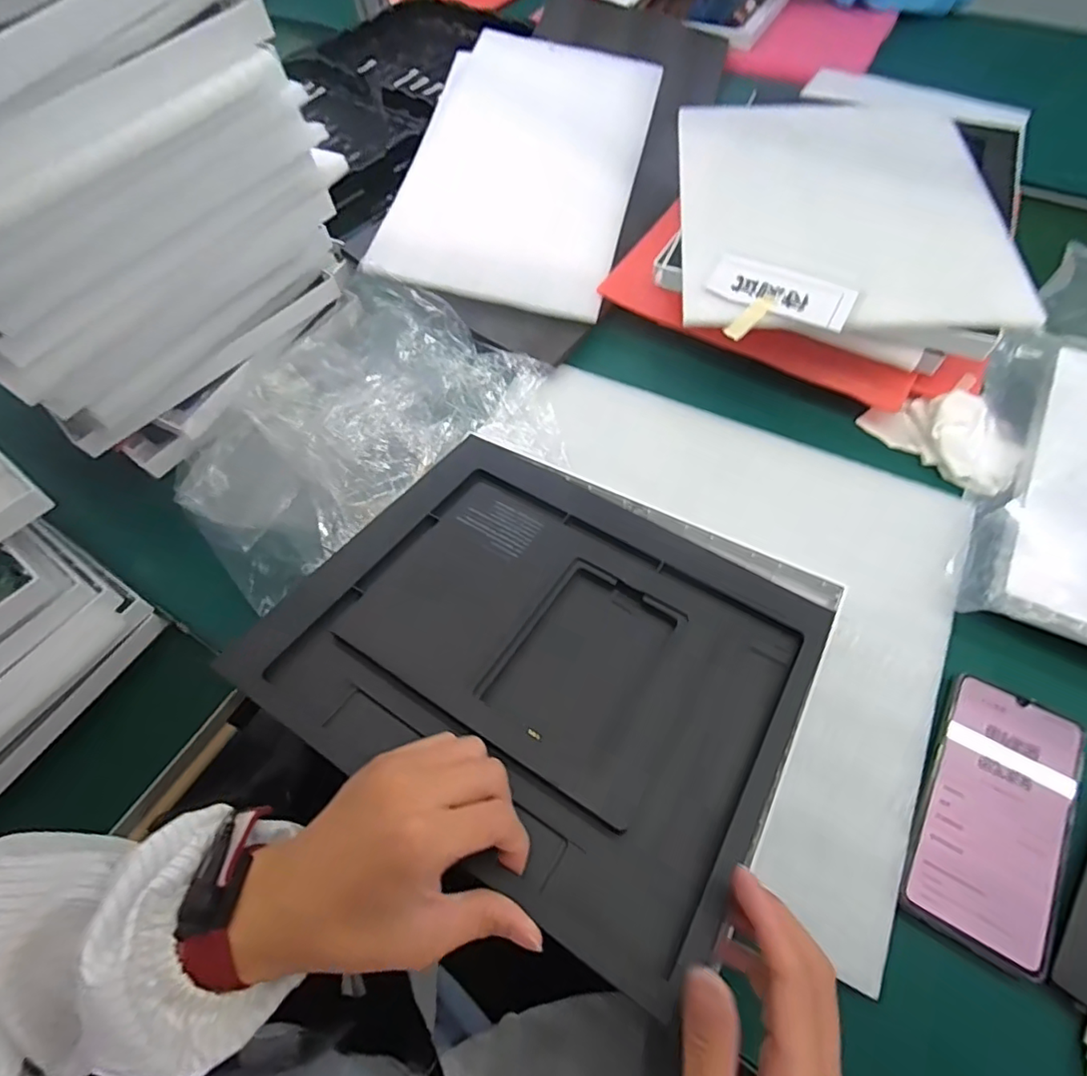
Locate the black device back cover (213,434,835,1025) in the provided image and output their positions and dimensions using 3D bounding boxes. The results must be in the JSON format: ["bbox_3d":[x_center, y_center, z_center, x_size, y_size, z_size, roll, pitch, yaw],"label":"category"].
[{"bbox_3d":[0.001,0.063,0.349,0.292,0.014,0.244,29,57,16],"label":"black device back cover"}]

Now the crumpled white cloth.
[{"bbox_3d":[0.325,-0.087,0.443,0.082,0.025,0.106,-31,63,-13],"label":"crumpled white cloth"}]

